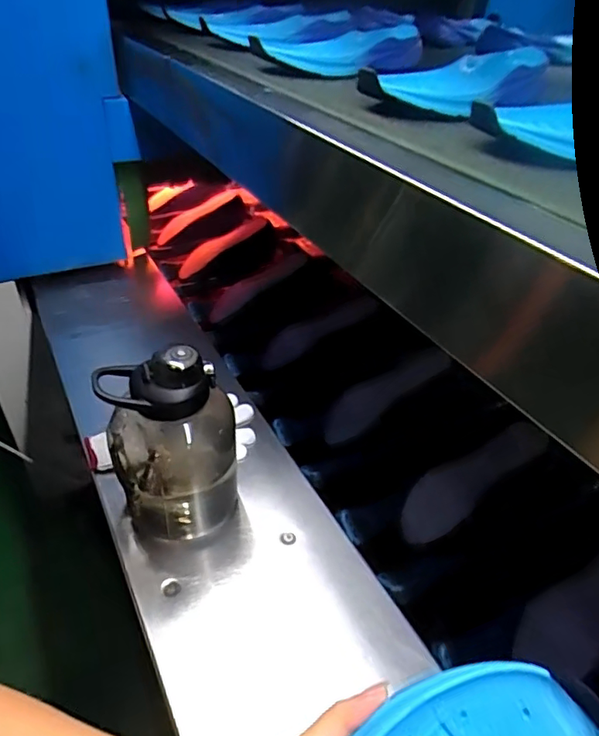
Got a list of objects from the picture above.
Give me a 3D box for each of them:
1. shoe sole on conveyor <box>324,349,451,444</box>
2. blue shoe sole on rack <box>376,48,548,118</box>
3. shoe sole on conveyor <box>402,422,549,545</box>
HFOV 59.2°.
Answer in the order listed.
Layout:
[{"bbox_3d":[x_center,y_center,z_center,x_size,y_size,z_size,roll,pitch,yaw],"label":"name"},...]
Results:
[{"bbox_3d":[0.127,0.037,0.808,0.217,0.026,0.063,-34,50,-6],"label":"shoe sole on conveyor"},{"bbox_3d":[0.170,-0.304,0.553,0.250,0.040,0.084,-31,52,-35],"label":"blue shoe sole on rack"},{"bbox_3d":[0.221,0.143,0.684,0.220,0.016,0.074,-34,50,-9],"label":"shoe sole on conveyor"}]

